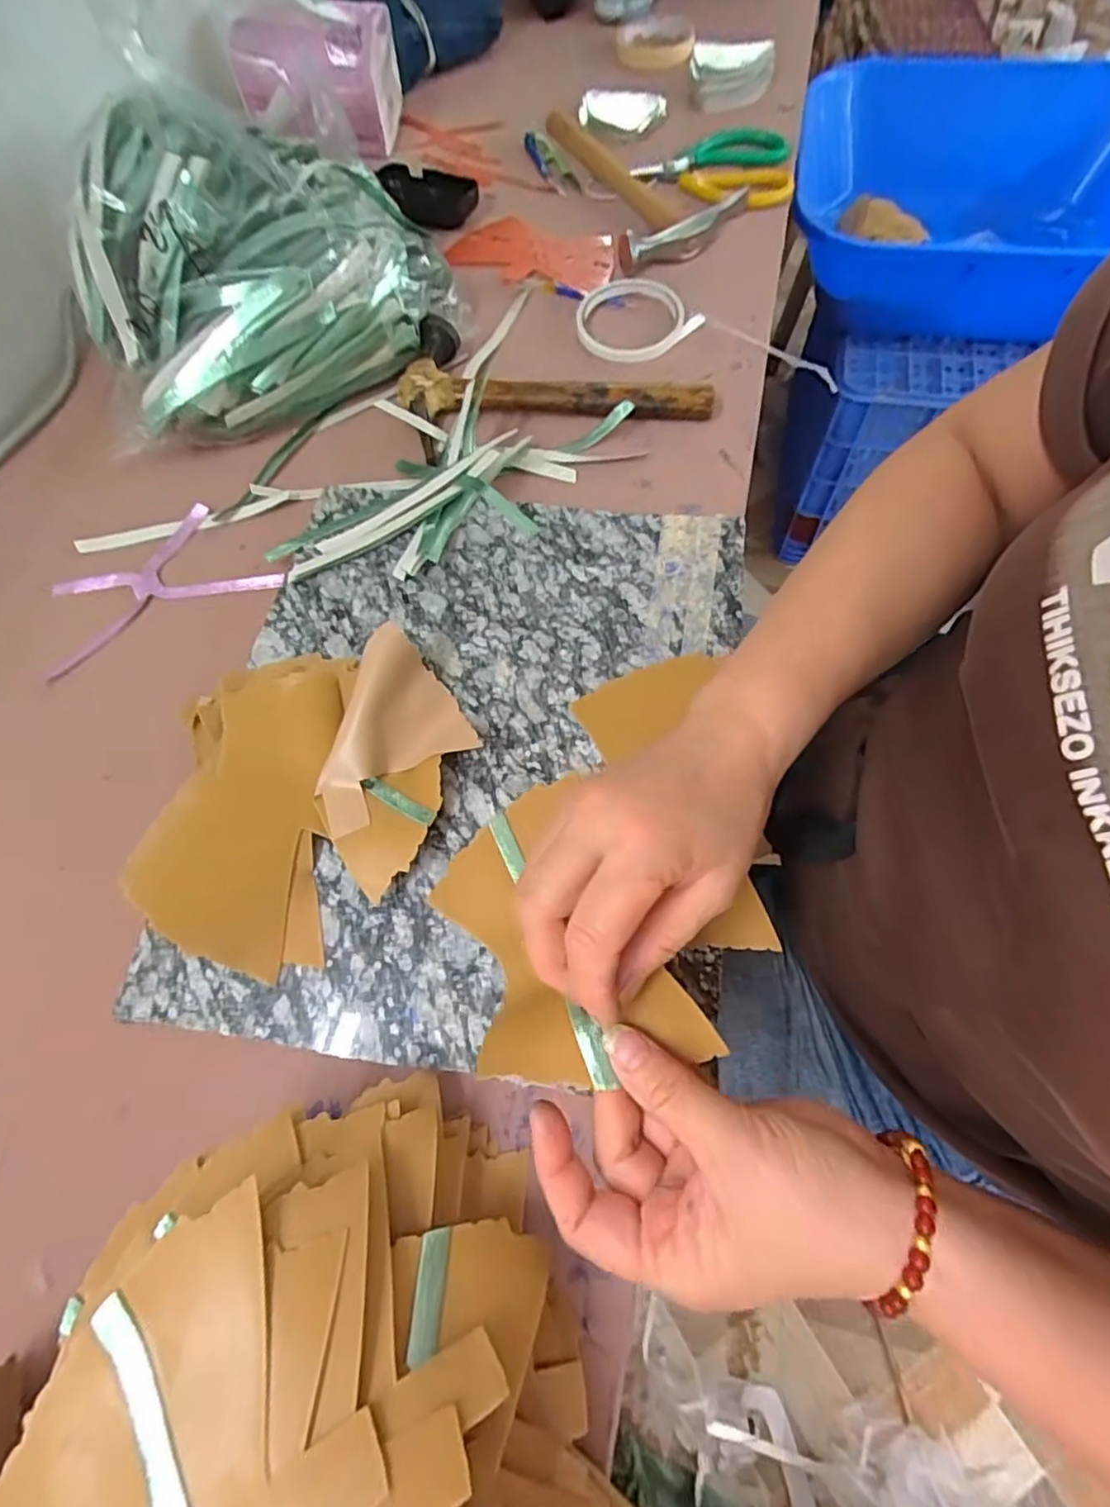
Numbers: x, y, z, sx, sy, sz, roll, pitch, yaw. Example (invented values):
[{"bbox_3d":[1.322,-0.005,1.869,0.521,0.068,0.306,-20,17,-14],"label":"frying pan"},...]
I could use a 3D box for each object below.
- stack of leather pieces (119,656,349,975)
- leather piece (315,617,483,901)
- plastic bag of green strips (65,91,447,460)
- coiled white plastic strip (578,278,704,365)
[{"bbox_3d":[-0.166,0.025,0.335,0.080,0.026,0.162,9,66,7],"label":"stack of leather pieces"},{"bbox_3d":[-0.088,0.004,0.332,0.066,0.040,0.129,17,68,11],"label":"leather piece"},{"bbox_3d":[-0.215,-0.355,0.451,0.250,0.145,0.178,-17,66,-4],"label":"plastic bag of green strips"},{"bbox_3d":[0.063,-0.367,0.517,0.099,0.011,0.098,-27,67,-9],"label":"coiled white plastic strip"}]

